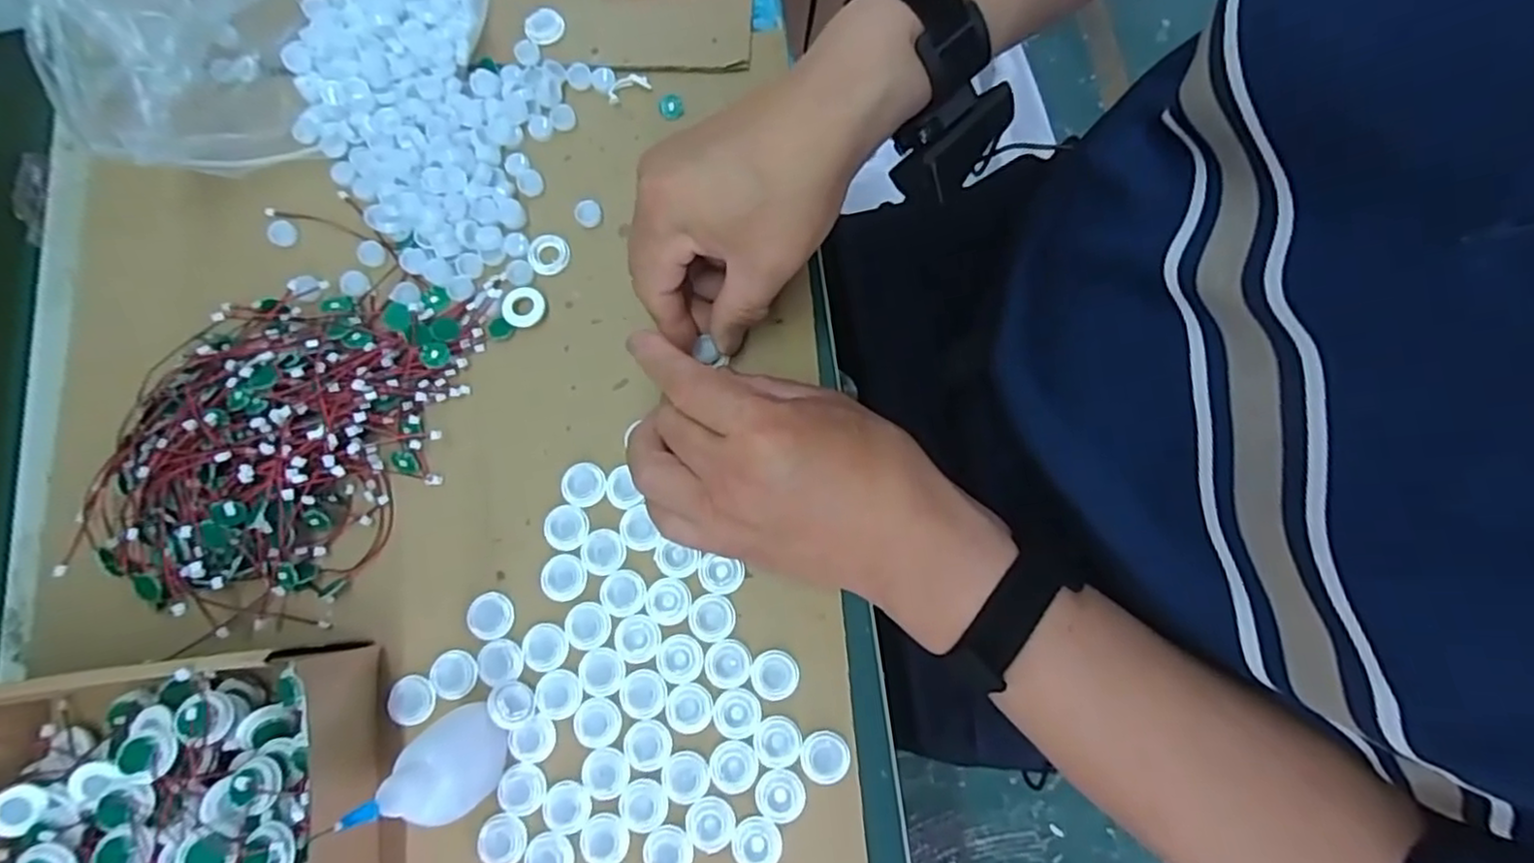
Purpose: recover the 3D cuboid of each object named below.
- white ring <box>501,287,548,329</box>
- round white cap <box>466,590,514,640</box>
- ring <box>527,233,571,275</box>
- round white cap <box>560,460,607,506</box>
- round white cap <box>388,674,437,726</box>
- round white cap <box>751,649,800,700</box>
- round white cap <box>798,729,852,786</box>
[{"bbox_3d":[-0.132,-0.068,0.377,0.023,0.007,0.023,0,79,0],"label":"white ring"},{"bbox_3d":[-0.139,0.092,0.345,0.023,0.004,0.022,0,79,0],"label":"round white cap"},{"bbox_3d":[-0.122,-0.099,0.385,0.022,0.004,0.022,0,79,0],"label":"ring"},{"bbox_3d":[-0.095,0.027,0.357,0.023,0.004,0.022,0,79,0],"label":"round white cap"},{"bbox_3d":[-0.176,0.132,0.339,0.025,0.004,0.023,0,79,0],"label":"round white cap"},{"bbox_3d":[0.004,0.118,0.335,0.023,0.004,0.022,0,79,0],"label":"round white cap"},{"bbox_3d":[0.028,0.154,0.327,0.023,0.004,0.022,0,79,0],"label":"round white cap"}]

